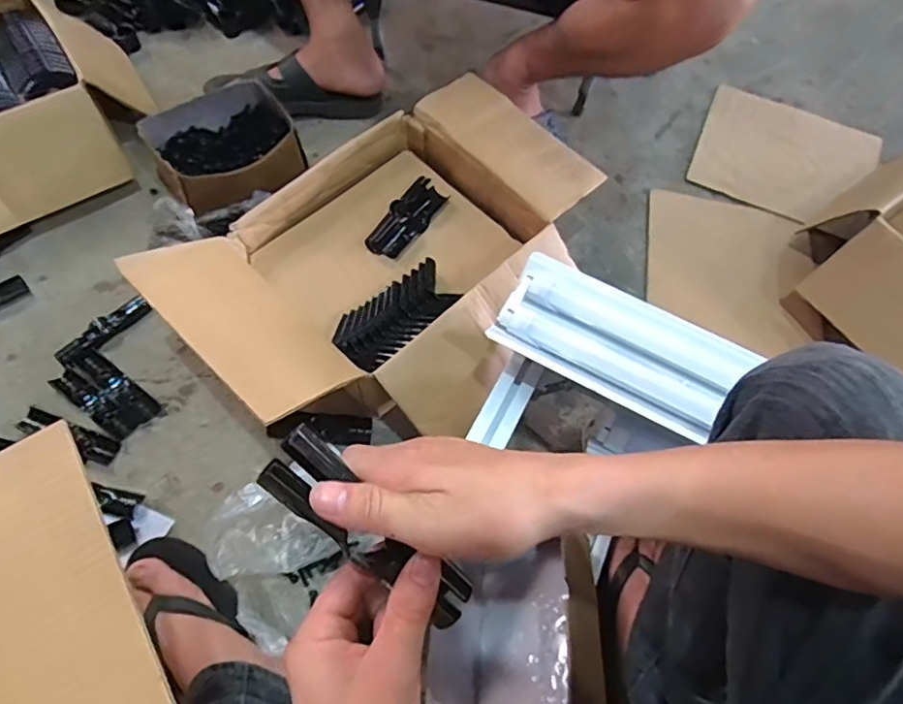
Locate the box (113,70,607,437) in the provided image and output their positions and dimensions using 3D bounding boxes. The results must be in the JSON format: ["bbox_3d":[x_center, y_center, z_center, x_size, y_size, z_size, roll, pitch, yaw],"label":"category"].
[{"bbox_3d":[-0.048,-0.132,0.734,0.382,0.148,0.563,40,69,14],"label":"box"}]

